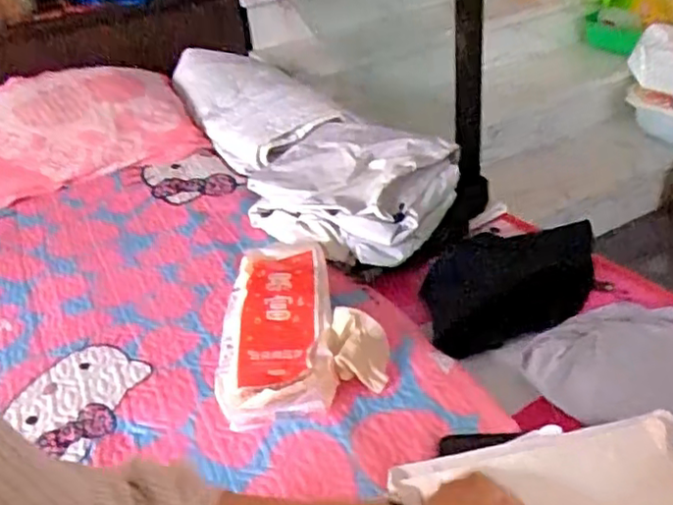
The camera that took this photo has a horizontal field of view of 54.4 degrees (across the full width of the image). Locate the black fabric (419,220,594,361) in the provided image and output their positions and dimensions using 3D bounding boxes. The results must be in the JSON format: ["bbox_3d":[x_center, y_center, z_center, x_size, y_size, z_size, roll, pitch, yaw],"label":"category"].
[{"bbox_3d":[0.266,0.062,1.028,0.260,0.150,0.131,-7,33,0],"label":"black fabric"}]

